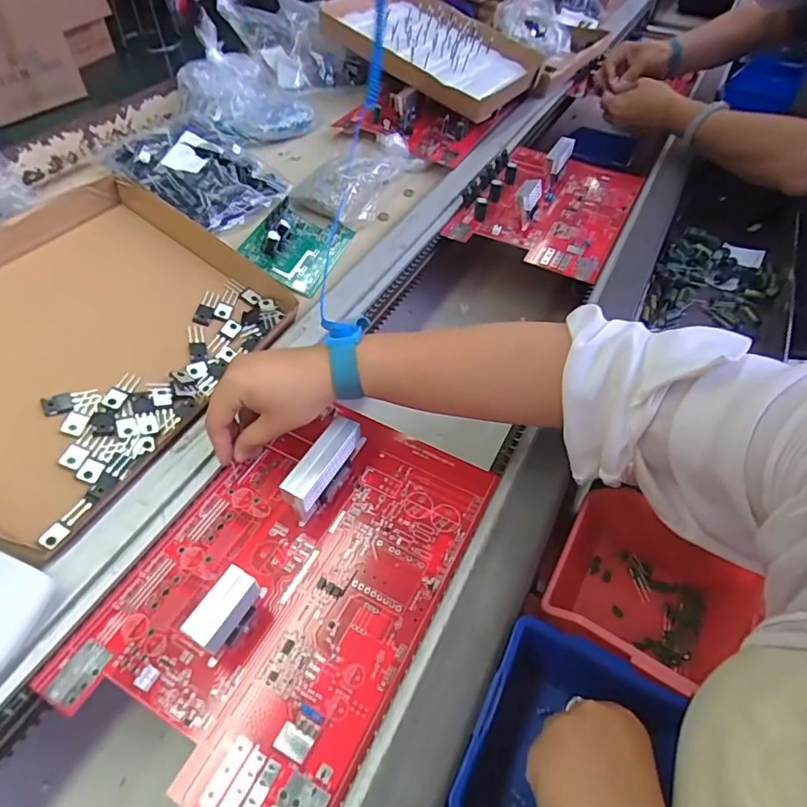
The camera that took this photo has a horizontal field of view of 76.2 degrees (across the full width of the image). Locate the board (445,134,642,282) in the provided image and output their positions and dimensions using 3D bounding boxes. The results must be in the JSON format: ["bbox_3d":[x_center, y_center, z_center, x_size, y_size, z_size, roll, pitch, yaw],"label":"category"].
[{"bbox_3d":[0.197,-0.278,0.684,0.200,0.045,0.281,22,55,17],"label":"board"}]

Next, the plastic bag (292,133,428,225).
[{"bbox_3d":[-0.054,-0.306,0.673,0.102,0.023,0.181,15,53,11],"label":"plastic bag"}]

